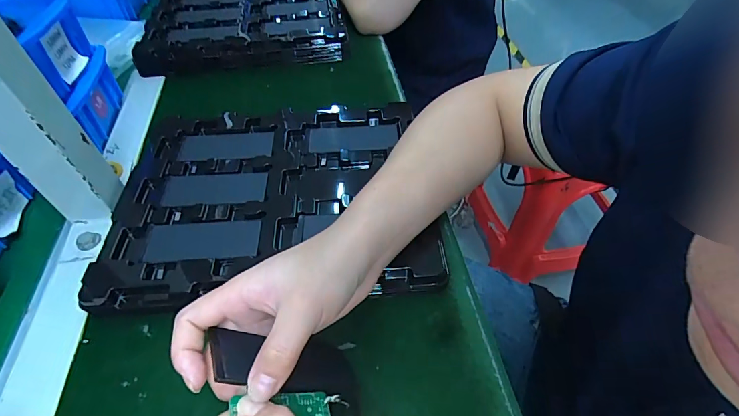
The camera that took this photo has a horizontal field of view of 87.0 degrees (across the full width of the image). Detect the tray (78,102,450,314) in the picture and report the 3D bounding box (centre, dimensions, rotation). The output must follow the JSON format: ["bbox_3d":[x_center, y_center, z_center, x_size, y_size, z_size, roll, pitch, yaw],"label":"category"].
[{"bbox_3d":[-0.086,-0.018,0.360,0.270,0.035,0.216,-3,51,-2],"label":"tray"}]

